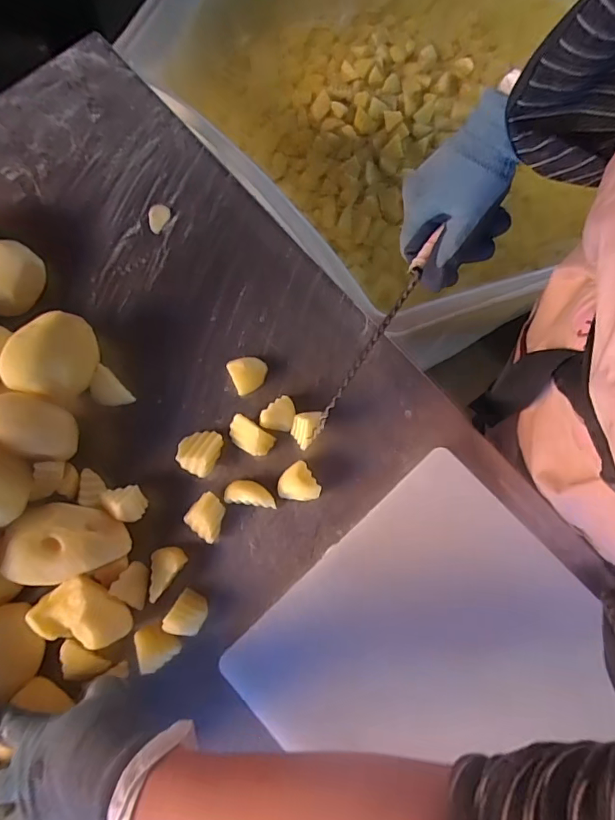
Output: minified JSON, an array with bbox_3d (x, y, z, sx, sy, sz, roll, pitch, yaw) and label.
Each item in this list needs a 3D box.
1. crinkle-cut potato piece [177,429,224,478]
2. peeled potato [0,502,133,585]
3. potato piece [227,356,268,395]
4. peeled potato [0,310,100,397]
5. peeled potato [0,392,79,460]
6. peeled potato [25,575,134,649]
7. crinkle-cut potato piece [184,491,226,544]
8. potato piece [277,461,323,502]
[{"bbox_3d":[-0.092,0.035,0.413,0.035,0.019,0.039,22,77,7],"label":"crinkle-cut potato piece"},{"bbox_3d":[-0.186,0.104,0.378,0.081,0.041,0.059,2,75,2],"label":"peeled potato"},{"bbox_3d":[-0.052,-0.034,0.432,0.032,0.010,0.032,-24,76,-4],"label":"potato piece"},{"bbox_3d":[-0.212,-0.044,0.411,0.063,0.060,0.078,35,79,10],"label":"peeled potato"},{"bbox_3d":[-0.223,0.014,0.395,0.059,0.059,0.049,6,75,4],"label":"peeled potato"},{"bbox_3d":[-0.172,0.155,0.369,0.070,0.032,0.051,4,75,3],"label":"peeled potato"},{"bbox_3d":[-0.082,0.089,0.402,0.030,0.021,0.032,41,80,11],"label":"crinkle-cut potato piece"},{"bbox_3d":[-0.008,0.064,0.401,0.031,0.019,0.032,-32,76,-6],"label":"potato piece"}]

